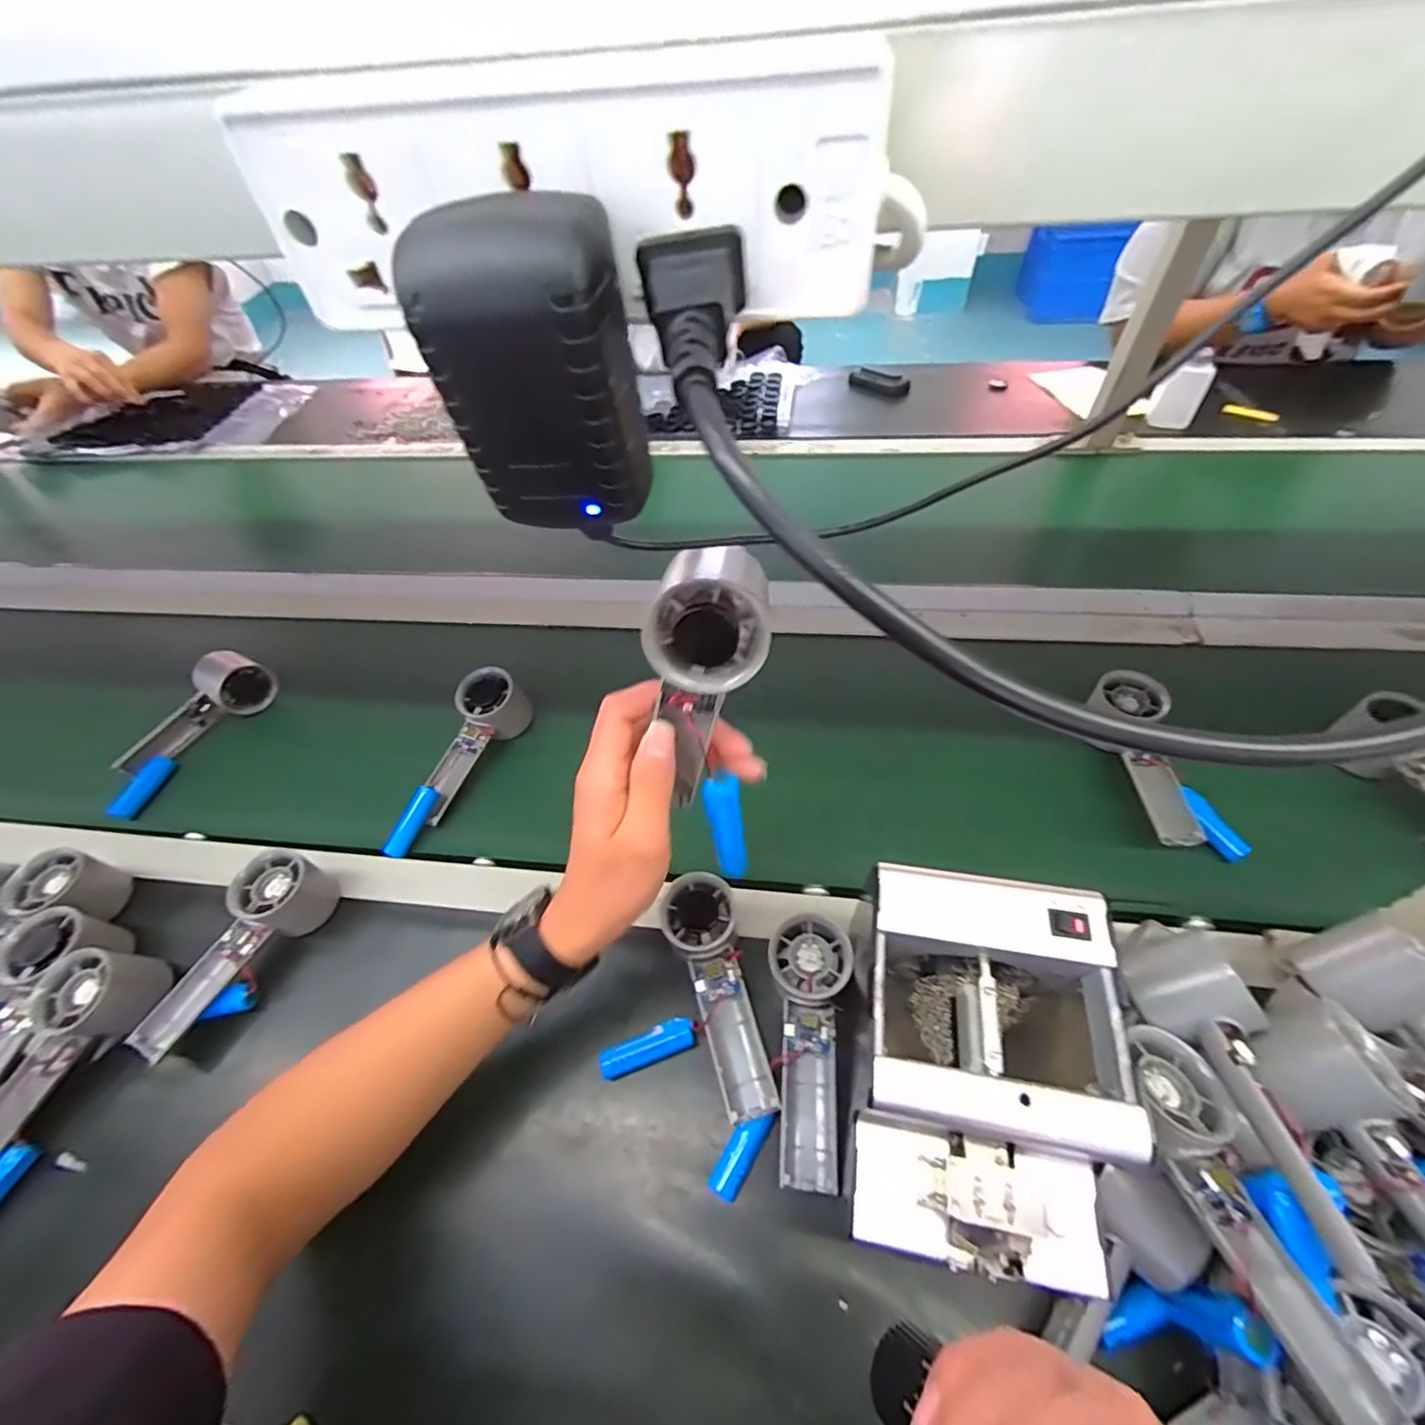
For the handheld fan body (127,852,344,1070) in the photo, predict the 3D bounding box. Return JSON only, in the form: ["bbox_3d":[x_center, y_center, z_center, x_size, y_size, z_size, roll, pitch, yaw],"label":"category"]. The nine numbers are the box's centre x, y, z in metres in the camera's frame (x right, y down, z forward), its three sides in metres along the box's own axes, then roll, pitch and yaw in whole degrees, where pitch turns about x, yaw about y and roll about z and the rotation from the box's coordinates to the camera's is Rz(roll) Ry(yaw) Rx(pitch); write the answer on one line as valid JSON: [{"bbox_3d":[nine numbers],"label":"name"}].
[{"bbox_3d":[-0.375,0.182,0.465,0.052,0.050,0.158,24,54,17],"label":"handheld fan body"}]

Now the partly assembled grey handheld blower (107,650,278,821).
[{"bbox_3d":[-0.549,0.019,0.624,0.053,0.054,0.183,23,67,16],"label":"partly assembled grey handheld blower"}]

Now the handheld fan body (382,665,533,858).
[{"bbox_3d":[-0.249,0.048,0.580,0.055,0.049,0.192,21,68,15],"label":"handheld fan body"}]

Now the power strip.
[{"bbox_3d":[-0.032,-0.133,0.157,0.177,0.053,0.028,-1,50,-3],"label":"power strip"}]

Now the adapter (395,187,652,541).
[{"bbox_3d":[-0.047,-0.089,0.164,0.053,0.076,0.029,-1,50,-3],"label":"adapter"}]

